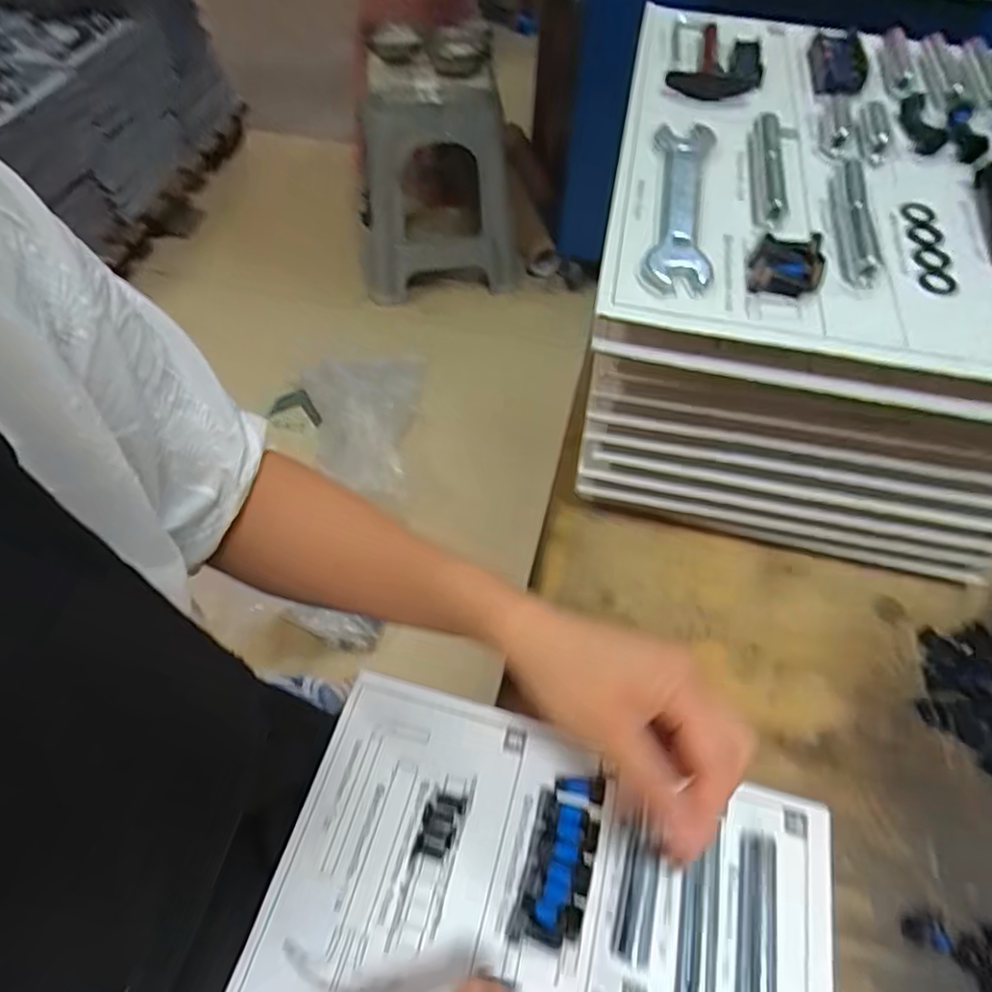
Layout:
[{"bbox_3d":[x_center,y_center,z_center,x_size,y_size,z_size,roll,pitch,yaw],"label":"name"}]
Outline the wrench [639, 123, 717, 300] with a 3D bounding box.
[{"bbox_3d":[0.105,-0.170,0.361,0.034,0.015,0.167,11,56,4],"label":"wrench"}]

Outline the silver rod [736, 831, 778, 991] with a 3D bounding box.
[{"bbox_3d":[0.129,0.216,0.314,0.018,0.009,0.088,10,56,7],"label":"silver rod"}]

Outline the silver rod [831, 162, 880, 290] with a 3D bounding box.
[{"bbox_3d":[0.198,-0.155,0.355,0.019,0.016,0.110,13,56,6],"label":"silver rod"}]

